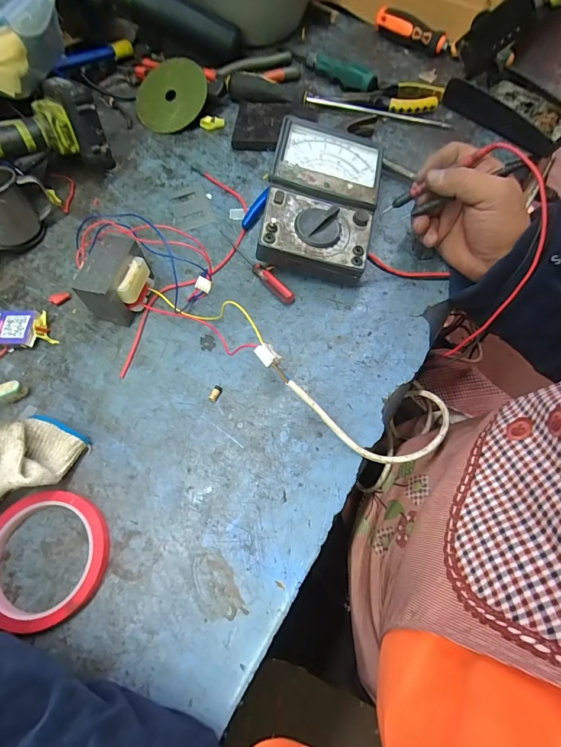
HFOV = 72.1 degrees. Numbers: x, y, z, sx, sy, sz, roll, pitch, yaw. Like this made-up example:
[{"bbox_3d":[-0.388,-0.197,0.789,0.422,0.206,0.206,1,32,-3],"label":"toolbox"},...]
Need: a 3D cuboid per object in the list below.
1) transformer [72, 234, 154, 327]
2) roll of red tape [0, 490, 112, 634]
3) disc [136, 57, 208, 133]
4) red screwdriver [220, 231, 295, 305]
[{"bbox_3d":[-0.159,-0.090,0.385,0.055,0.058,0.068,16,68,8],"label":"transformer"},{"bbox_3d":[-0.187,0.144,0.305,0.099,0.013,0.096,0,66,1],"label":"roll of red tape"},{"bbox_3d":[-0.147,-0.378,0.519,0.101,0.006,0.095,0,89,15],"label":"disc"},{"bbox_3d":[-0.026,-0.120,0.416,0.019,0.013,0.120,-36,70,-14],"label":"red screwdriver"}]

